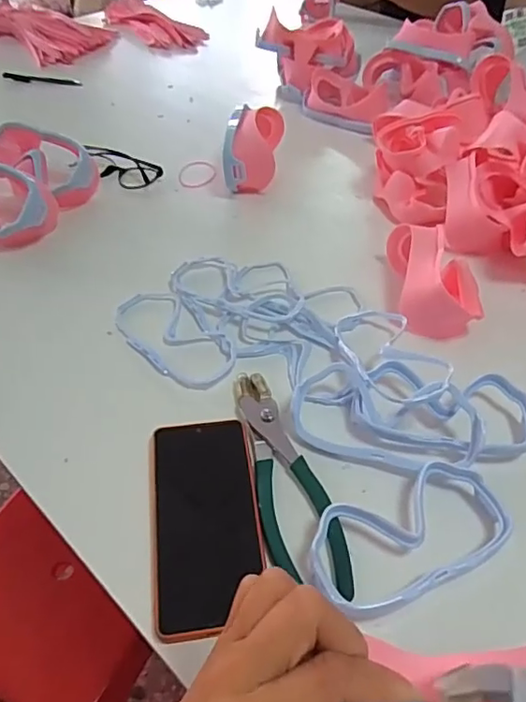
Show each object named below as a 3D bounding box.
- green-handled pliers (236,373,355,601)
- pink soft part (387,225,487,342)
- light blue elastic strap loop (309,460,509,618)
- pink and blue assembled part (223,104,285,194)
[{"bbox_3d":[0.013,0.096,0.429,0.054,0.011,0.198,-13,49,-14],"label":"green-handled pliers"},{"bbox_3d":[0.179,-0.078,0.566,0.080,0.060,0.134,3,47,0],"label":"pink soft part"},{"bbox_3d":[0.103,0.132,0.389,0.147,0.023,0.077,-18,50,-18],"label":"light blue elastic strap loop"},{"bbox_3d":[-0.013,-0.268,0.728,0.067,0.088,0.139,7,47,4],"label":"pink and blue assembled part"}]

